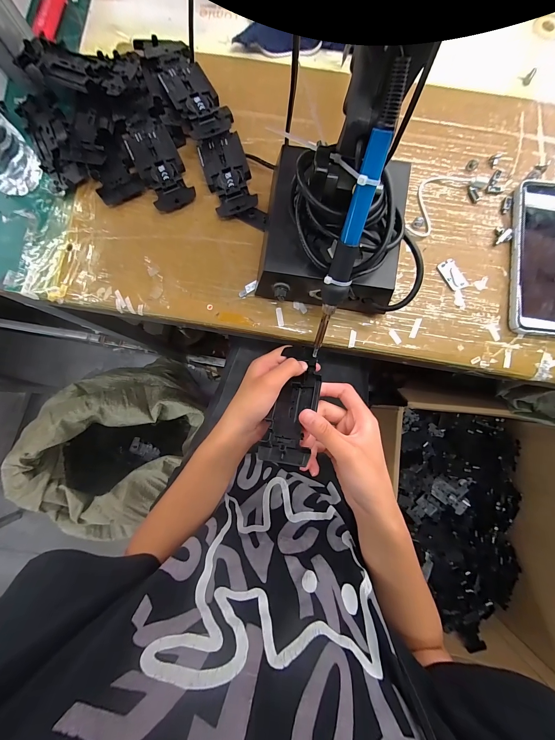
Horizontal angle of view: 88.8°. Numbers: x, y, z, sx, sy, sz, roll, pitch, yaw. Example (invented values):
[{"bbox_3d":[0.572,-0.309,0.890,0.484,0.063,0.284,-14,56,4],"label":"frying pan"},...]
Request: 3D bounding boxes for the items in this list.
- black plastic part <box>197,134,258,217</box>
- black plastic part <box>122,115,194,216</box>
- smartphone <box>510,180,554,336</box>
[{"bbox_3d":[-0.054,-0.212,0.309,0.047,0.017,0.087,-16,85,-2],"label":"black plastic part"},{"bbox_3d":[-0.130,-0.226,0.311,0.047,0.016,0.105,-28,85,-3],"label":"black plastic part"},{"bbox_3d":[0.291,-0.117,0.301,0.081,0.015,0.161,8,85,1],"label":"smartphone"}]

